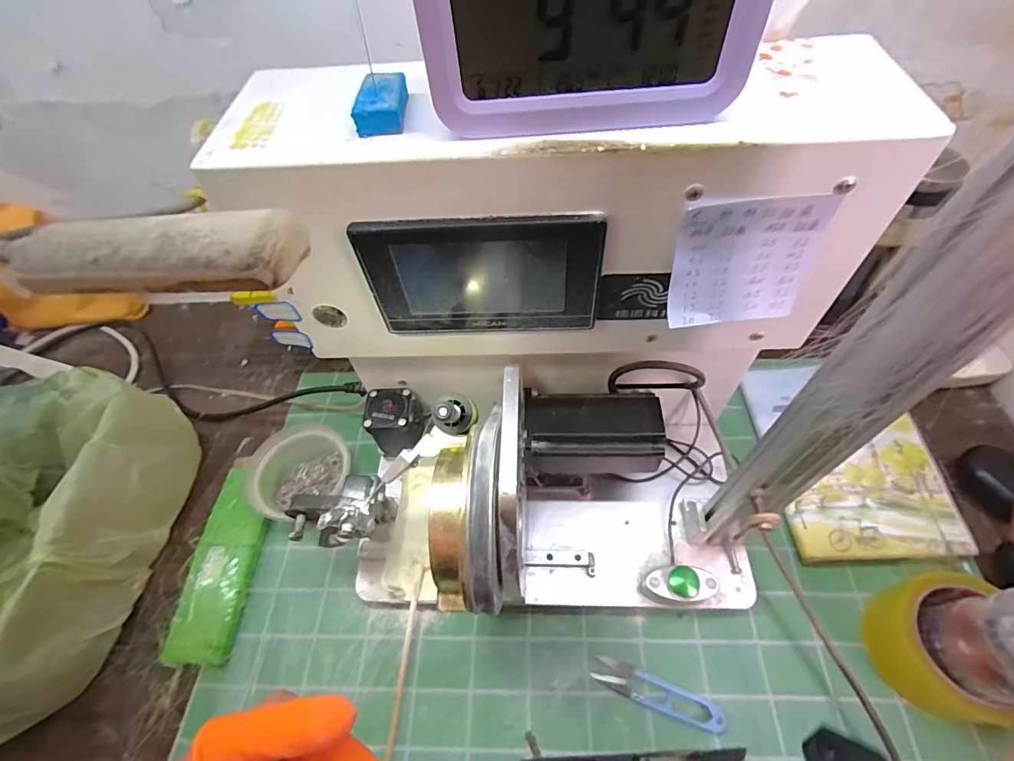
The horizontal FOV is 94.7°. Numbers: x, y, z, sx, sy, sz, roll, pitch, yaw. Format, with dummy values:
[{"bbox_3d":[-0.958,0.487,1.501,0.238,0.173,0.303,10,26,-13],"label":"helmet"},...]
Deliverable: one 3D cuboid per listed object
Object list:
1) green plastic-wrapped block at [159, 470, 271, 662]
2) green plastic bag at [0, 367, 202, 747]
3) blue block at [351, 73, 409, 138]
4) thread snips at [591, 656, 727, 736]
[{"bbox_3d":[-0.276,0.172,0.457,0.061,0.016,0.178,-3,55,4],"label":"green plastic-wrapped block"},{"bbox_3d":[-0.452,0.158,0.420,0.212,0.113,0.320,0,56,4],"label":"green plastic bag"},{"bbox_3d":[-0.062,-0.138,0.235,0.023,0.015,0.039,-2,56,2],"label":"blue block"},{"bbox_3d":[0.121,0.251,0.374,0.100,0.009,0.023,17,58,14],"label":"thread snips"}]

